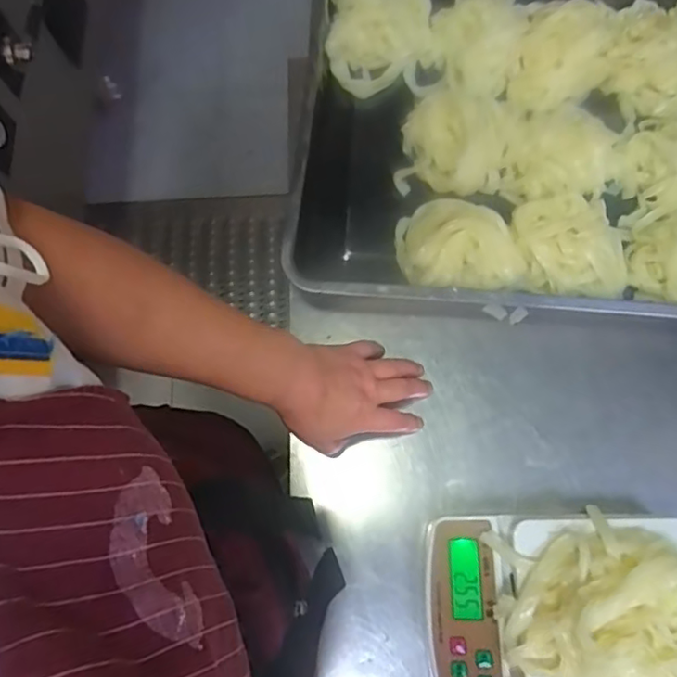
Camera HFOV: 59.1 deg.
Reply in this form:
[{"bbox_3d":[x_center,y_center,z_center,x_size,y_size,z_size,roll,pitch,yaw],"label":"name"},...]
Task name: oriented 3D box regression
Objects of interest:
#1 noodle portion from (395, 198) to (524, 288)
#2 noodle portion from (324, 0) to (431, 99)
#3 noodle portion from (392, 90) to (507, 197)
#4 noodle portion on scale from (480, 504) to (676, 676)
[{"bbox_3d":[0.111,-0.088,0.585,0.098,0.055,0.112,-27,76,-5],"label":"noodle portion"},{"bbox_3d":[0.041,-0.328,0.654,0.110,0.052,0.105,0,75,2],"label":"noodle portion"},{"bbox_3d":[0.119,-0.207,0.612,0.107,0.037,0.117,10,76,4],"label":"noodle portion"},{"bbox_3d":[0.203,0.209,0.453,0.150,0.055,0.129,-2,75,1],"label":"noodle portion on scale"}]

